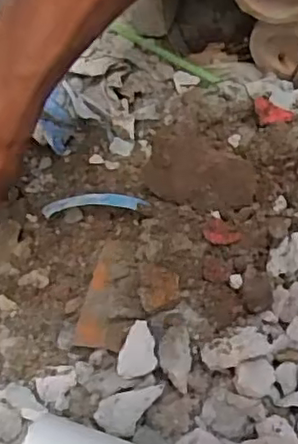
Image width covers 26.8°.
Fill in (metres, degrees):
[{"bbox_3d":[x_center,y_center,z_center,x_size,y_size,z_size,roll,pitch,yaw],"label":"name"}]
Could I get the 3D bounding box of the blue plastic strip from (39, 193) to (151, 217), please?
[{"bbox_3d":[-0.046,-0.015,0.499,0.094,0.011,0.013,-3,57,23],"label":"blue plastic strip"}]

